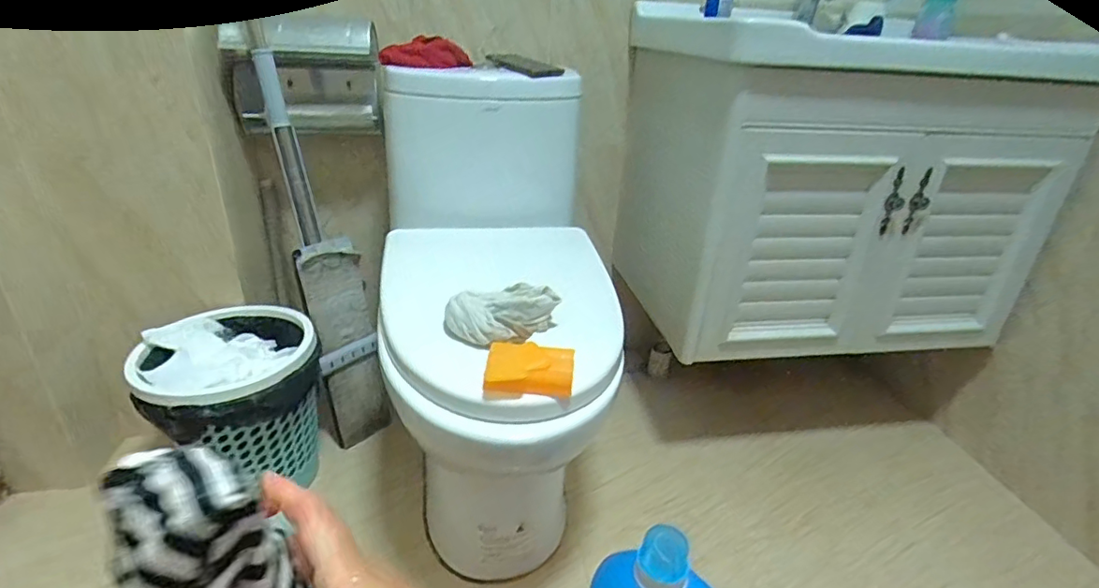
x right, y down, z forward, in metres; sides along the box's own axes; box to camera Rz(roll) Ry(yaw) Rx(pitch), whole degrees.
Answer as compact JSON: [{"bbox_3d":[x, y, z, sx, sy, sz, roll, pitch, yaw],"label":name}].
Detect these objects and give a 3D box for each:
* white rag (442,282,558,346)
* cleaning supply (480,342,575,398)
[{"bbox_3d":[-0.065,0.025,0.722,0.125,0.050,0.101,15,29,21],"label":"white rag"},{"bbox_3d":[-0.022,0.086,0.631,0.100,0.036,0.058,4,27,0],"label":"cleaning supply"}]

